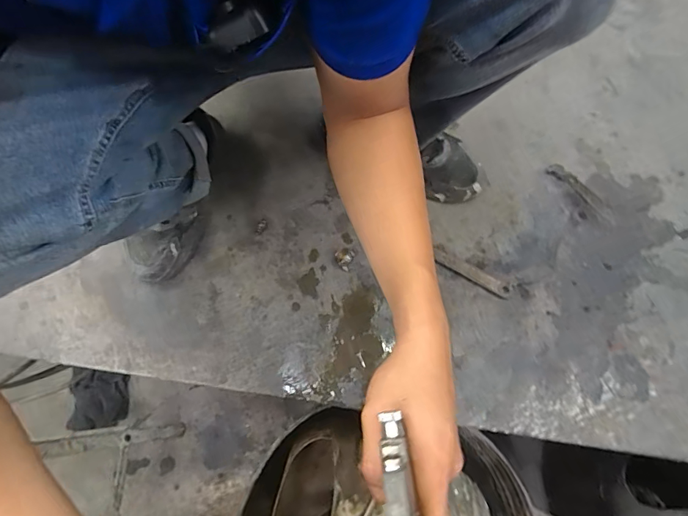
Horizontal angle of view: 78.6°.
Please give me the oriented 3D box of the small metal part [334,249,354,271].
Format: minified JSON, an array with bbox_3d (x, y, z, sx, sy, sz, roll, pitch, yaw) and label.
[{"bbox_3d":[0.000,0.001,0.684,0.030,0.022,0.033,-1,67,2],"label":"small metal part"}]

